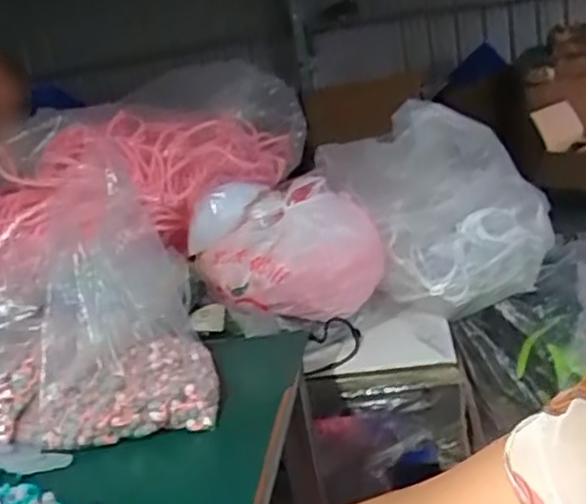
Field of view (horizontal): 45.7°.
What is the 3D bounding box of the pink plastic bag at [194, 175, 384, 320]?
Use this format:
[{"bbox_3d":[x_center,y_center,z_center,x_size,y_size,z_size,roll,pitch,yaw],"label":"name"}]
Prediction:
[{"bbox_3d":[0.002,-0.004,0.982,0.241,0.155,0.178,-20,19,-33],"label":"pink plastic bag"}]

